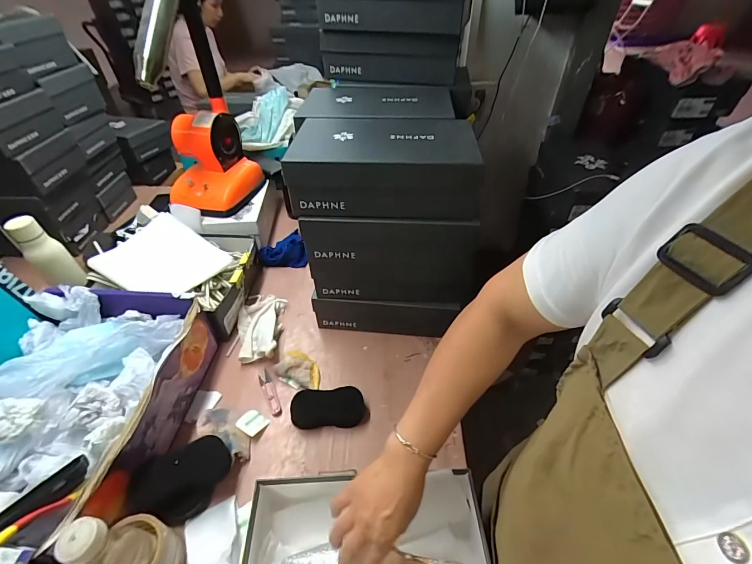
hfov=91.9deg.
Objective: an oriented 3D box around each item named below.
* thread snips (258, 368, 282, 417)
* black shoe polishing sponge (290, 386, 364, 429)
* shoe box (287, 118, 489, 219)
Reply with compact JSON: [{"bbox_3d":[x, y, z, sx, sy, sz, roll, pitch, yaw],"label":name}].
[{"bbox_3d":[-0.201,0.211,0.691,0.021,0.006,0.099,-21,47,-20],"label":"thread snips"},{"bbox_3d":[-0.087,0.226,0.656,0.125,0.034,0.061,-2,43,-2],"label":"black shoe polishing sponge"},{"bbox_3d":[0.009,-0.201,0.628,0.301,0.097,0.202,0,43,1],"label":"shoe box"}]

